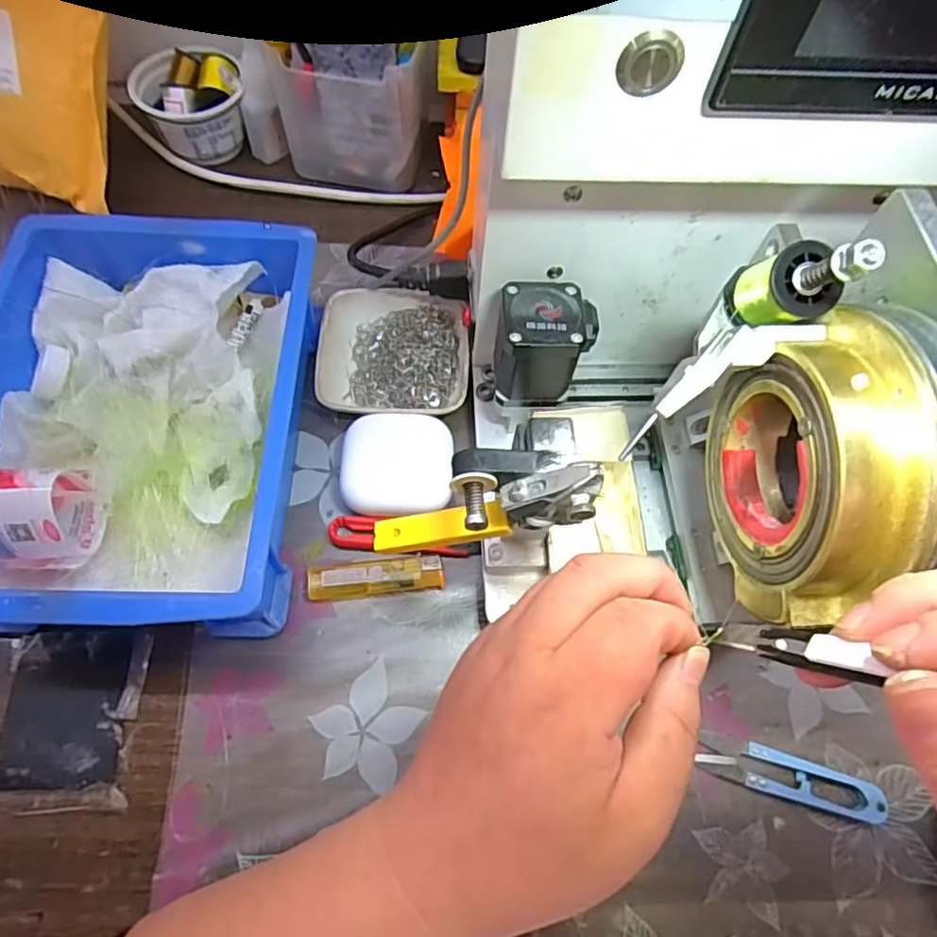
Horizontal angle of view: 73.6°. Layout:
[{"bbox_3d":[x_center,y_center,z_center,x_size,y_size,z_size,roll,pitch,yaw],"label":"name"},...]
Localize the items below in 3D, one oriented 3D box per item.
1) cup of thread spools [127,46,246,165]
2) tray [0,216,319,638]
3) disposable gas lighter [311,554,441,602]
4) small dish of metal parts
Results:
[{"bbox_3d":[-0.214,-0.282,0.487,0.072,0.055,0.068,1,64,-3],"label":"cup of thread spools"},{"bbox_3d":[-0.184,-0.031,0.358,0.177,0.070,0.242,1,66,-2],"label":"tray"},{"bbox_3d":[-0.053,0.062,0.363,0.076,0.007,0.020,-5,65,-6],"label":"disposable gas lighter"},{"bbox_3d":[-0.050,-0.076,0.420,0.095,0.024,0.096,-1,65,-4],"label":"small dish of metal parts"}]

